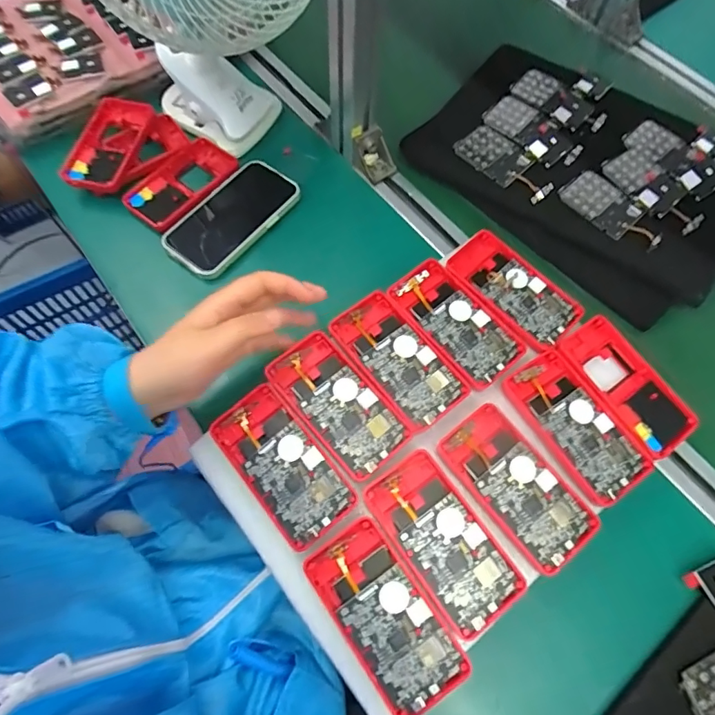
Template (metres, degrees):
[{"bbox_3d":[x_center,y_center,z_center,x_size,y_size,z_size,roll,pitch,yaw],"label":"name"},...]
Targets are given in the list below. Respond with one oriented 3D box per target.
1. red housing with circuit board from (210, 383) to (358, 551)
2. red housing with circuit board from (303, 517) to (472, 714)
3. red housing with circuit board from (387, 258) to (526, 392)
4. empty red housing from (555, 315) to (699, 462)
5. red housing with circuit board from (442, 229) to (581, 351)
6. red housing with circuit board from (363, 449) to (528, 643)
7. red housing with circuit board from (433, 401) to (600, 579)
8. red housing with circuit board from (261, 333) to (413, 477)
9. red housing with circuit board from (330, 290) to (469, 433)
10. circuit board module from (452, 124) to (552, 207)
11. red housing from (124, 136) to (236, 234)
[{"bbox_3d":[-0.058,0.084,0.369,0.058,0.021,0.119,-37,71,-16],"label":"red housing with circuit board"},{"bbox_3d":[0.018,0.180,0.330,0.060,0.020,0.121,-32,70,-14],"label":"red housing with circuit board"},{"bbox_3d":[0.086,-0.033,0.417,0.062,0.011,0.121,-37,71,-15],"label":"red housing with circuit board"},{"bbox_3d":[0.231,0.022,0.406,0.066,0.015,0.120,-30,70,-13],"label":"empty red housing"},{"bbox_3d":[0.145,-0.064,0.436,0.067,0.012,0.122,-40,72,-16],"label":"red housing with circuit board"},{"bbox_3d":[0.063,0.133,0.345,0.060,0.011,0.121,-34,71,-14],"label":"red housing with circuit board"},{"bbox_3d":[0.123,0.098,0.363,0.063,0.012,0.120,-35,71,-15],"label":"red housing with circuit board"},{"bbox_3d":[-0.015,0.036,0.383,0.061,0.012,0.119,-39,72,-16],"label":"red housing with circuit board"},{"bbox_3d":[0.035,0.000,0.400,0.061,0.009,0.119,-35,71,-15],"label":"red housing with circuit board"},{"bbox_3d":[0.165,-0.216,0.525,0.053,0.008,0.111,-38,72,-16],"label":"circuit board module"},{"bbox_3d":[-0.190,-0.191,0.518,0.070,0.015,0.118,33,70,13],"label":"red housing"}]

